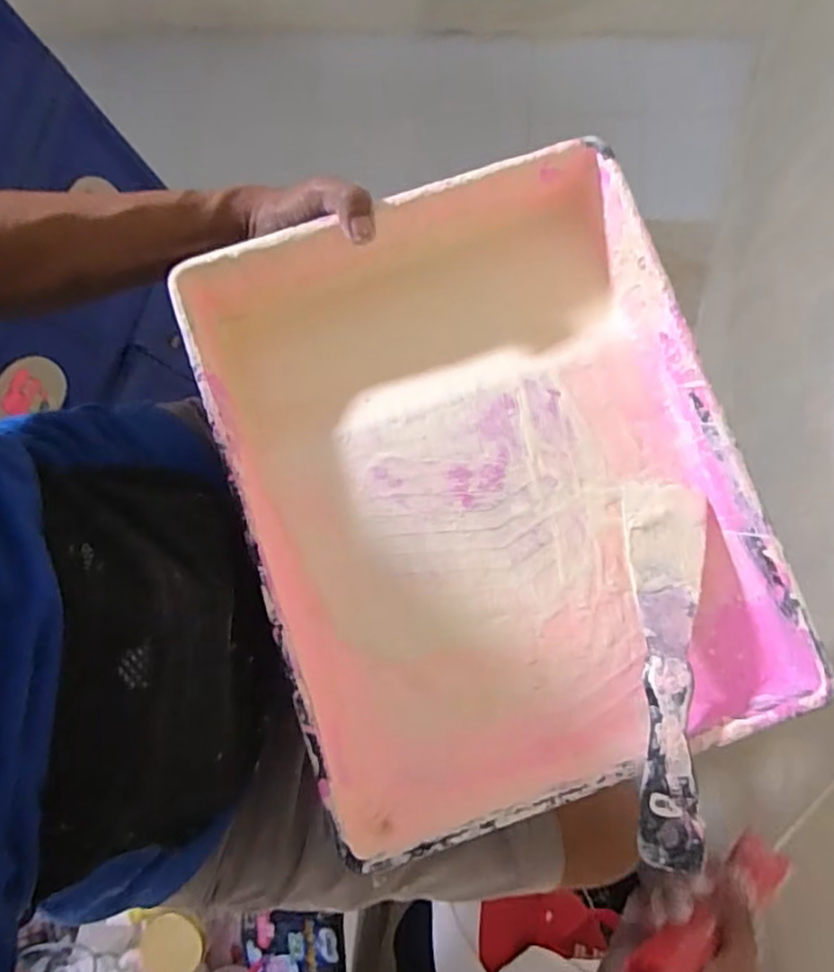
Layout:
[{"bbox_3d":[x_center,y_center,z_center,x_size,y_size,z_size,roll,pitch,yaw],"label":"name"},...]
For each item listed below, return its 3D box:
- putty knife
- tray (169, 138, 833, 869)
[{"bbox_3d":[0.135,0.089,0.351,0.045,0.011,0.202,9,60,4],"label":"putty knife"},{"bbox_3d":[0.039,-0.009,0.387,0.272,0.069,0.356,-18,76,-3],"label":"tray"}]

